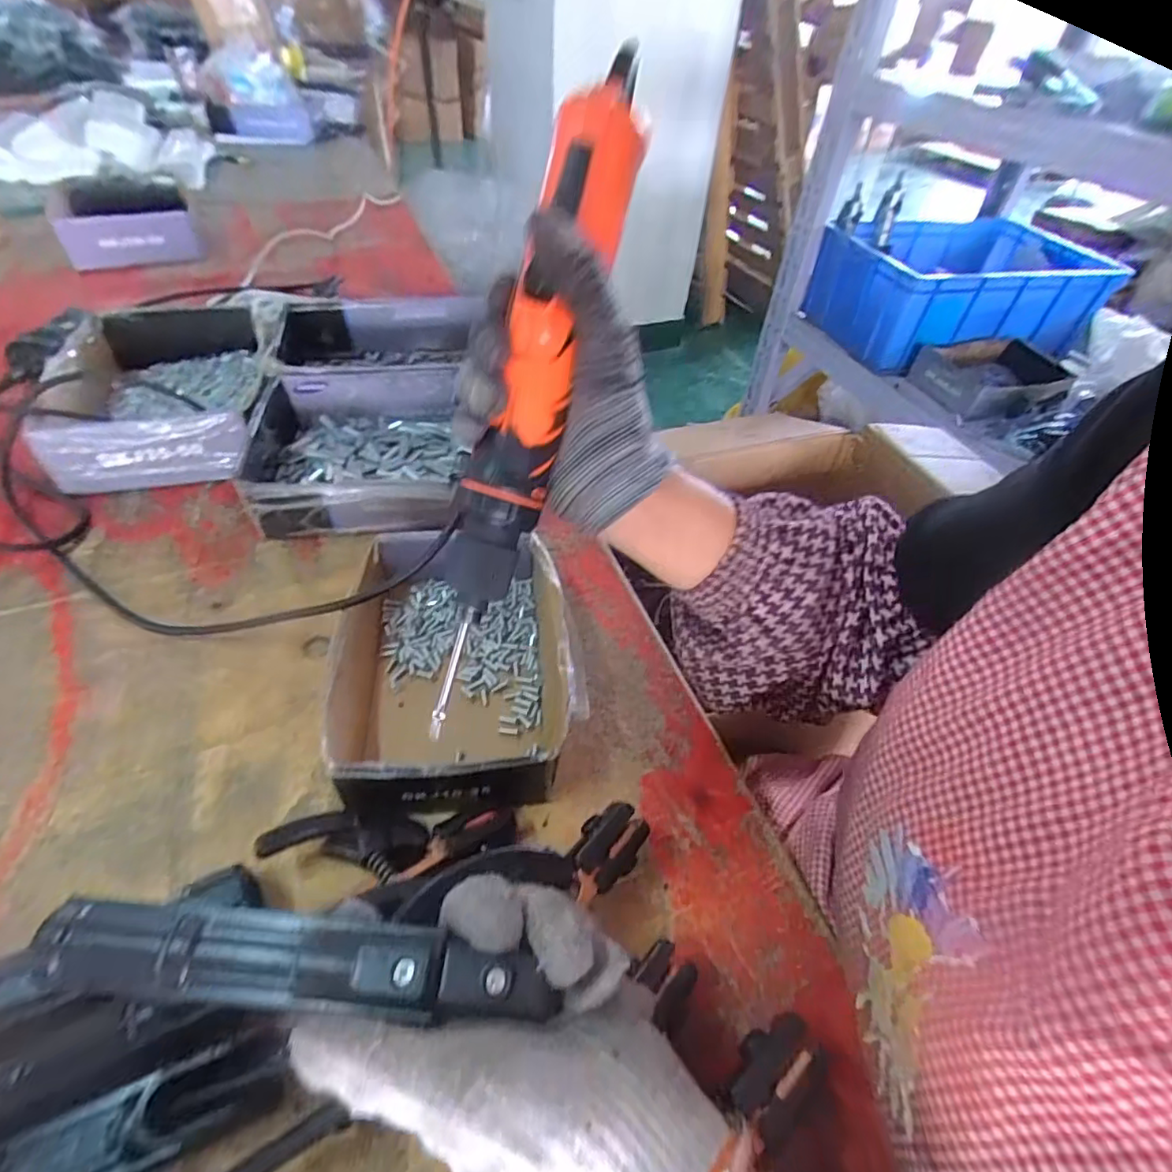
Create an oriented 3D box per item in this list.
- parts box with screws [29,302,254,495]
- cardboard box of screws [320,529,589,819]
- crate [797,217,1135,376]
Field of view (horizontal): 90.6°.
[{"bbox_3d":[-0.436,-0.206,0.602,0.188,0.062,0.274,-13,49,-15],"label":"parts box with screws"},{"bbox_3d":[-0.087,0.051,0.397,0.154,0.058,0.194,-4,47,-7],"label":"cardboard box of screws"},{"bbox_3d":[0.760,-0.617,1.209,0.497,0.159,0.350,-16,51,-19],"label":"crate"}]

